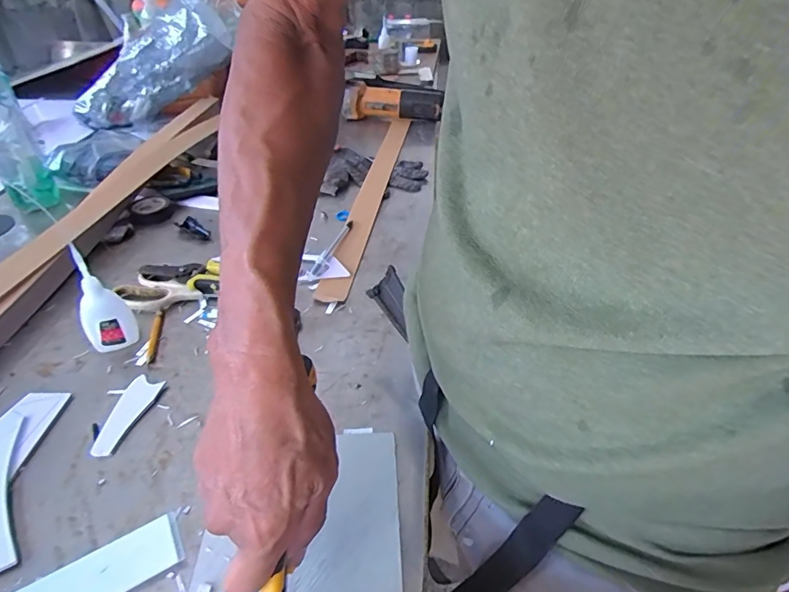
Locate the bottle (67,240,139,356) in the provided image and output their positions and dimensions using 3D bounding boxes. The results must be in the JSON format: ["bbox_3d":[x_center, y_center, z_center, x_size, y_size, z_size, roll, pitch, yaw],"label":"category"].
[{"bbox_3d":[-0.287,0.006,0.465,0.041,0.106,0.029,-6,39,-8],"label":"bottle"}]

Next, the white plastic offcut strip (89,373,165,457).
[{"bbox_3d":[-0.236,0.104,0.421,0.030,0.006,0.082,6,39,6],"label":"white plastic offcut strip"}]

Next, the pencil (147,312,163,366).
[{"bbox_3d":[-0.250,0.041,0.499,0.008,0.005,0.082,-9,40,-12],"label":"pencil"}]

